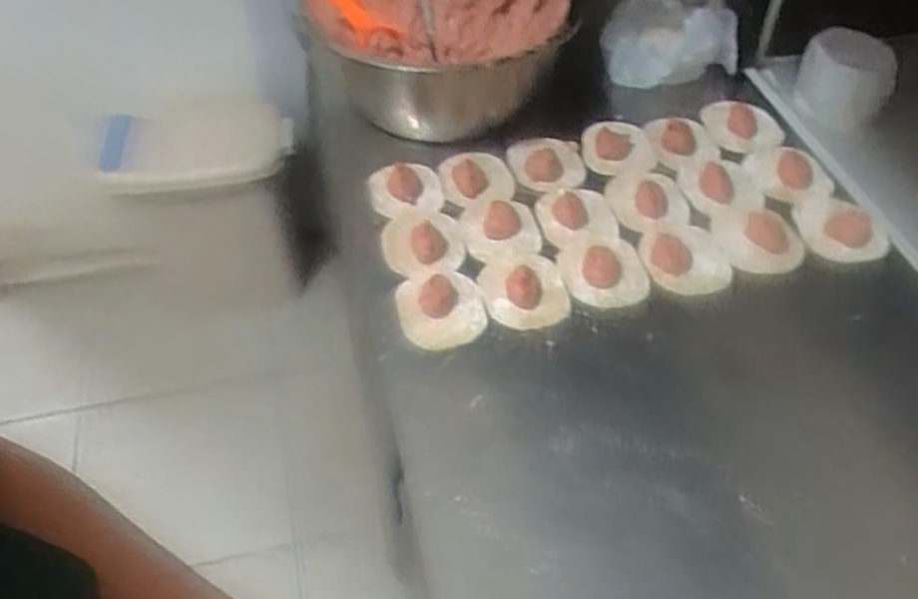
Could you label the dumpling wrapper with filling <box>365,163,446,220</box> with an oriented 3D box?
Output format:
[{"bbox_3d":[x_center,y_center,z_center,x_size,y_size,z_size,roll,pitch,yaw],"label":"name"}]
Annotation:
[{"bbox_3d":[-0.052,-0.111,0.785,0.072,0.030,0.064,-12,49,-10],"label":"dumpling wrapper with filling"}]

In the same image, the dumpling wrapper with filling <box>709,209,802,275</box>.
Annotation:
[{"bbox_3d":[0.277,-0.057,0.735,0.077,0.013,0.087,-4,48,-2],"label":"dumpling wrapper with filling"}]

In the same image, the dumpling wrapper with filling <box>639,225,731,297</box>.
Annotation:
[{"bbox_3d":[0.202,-0.039,0.716,0.073,0.014,0.081,-4,48,-3],"label":"dumpling wrapper with filling"}]

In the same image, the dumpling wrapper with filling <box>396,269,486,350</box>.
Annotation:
[{"bbox_3d":[-0.016,0.005,0.681,0.071,0.029,0.078,-1,48,1],"label":"dumpling wrapper with filling"}]

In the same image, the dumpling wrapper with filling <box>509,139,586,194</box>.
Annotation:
[{"bbox_3d":[0.093,-0.139,0.812,0.075,0.024,0.087,-6,48,-4],"label":"dumpling wrapper with filling"}]

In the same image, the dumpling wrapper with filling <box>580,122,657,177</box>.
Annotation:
[{"bbox_3d":[0.167,-0.157,0.828,0.076,0.017,0.083,9,49,9],"label":"dumpling wrapper with filling"}]

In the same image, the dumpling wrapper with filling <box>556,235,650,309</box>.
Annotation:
[{"bbox_3d":[0.128,-0.027,0.711,0.072,0.012,0.084,-12,49,-10],"label":"dumpling wrapper with filling"}]

